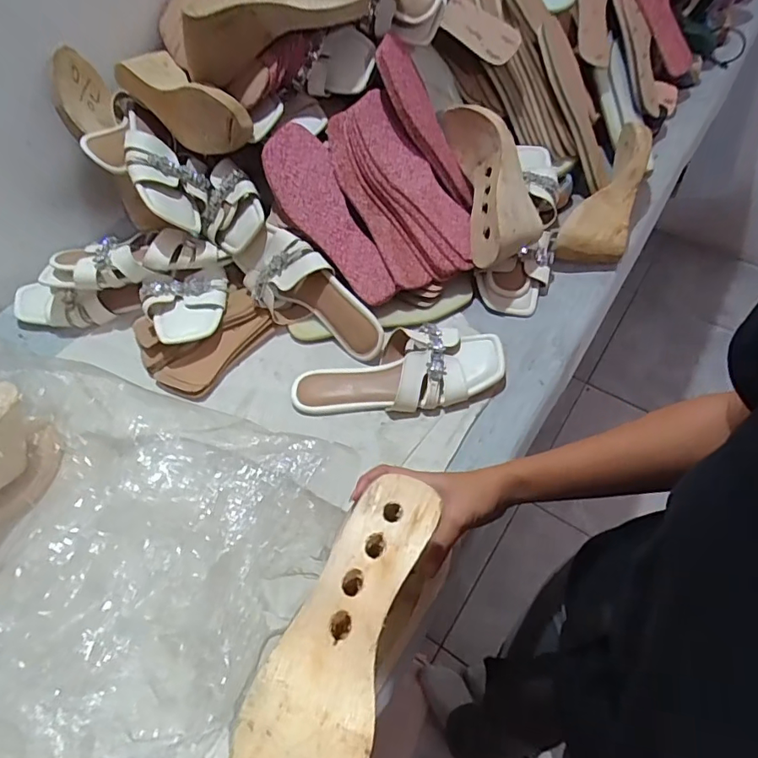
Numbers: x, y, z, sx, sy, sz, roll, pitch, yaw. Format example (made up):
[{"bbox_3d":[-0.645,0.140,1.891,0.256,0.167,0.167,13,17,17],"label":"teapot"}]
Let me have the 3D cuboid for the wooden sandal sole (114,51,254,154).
[{"bbox_3d":[-0.250,-0.349,0.656,0.084,0.069,0.190,-38,62,-18],"label":"wooden sandal sole"}]

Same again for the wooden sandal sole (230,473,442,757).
[{"bbox_3d":[-0.024,0.161,0.332,0.075,0.035,0.222,16,55,14],"label":"wooden sandal sole"}]

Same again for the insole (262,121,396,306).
[{"bbox_3d":[-0.067,-0.198,0.643,0.082,0.015,0.237,-28,94,6],"label":"insole"}]

